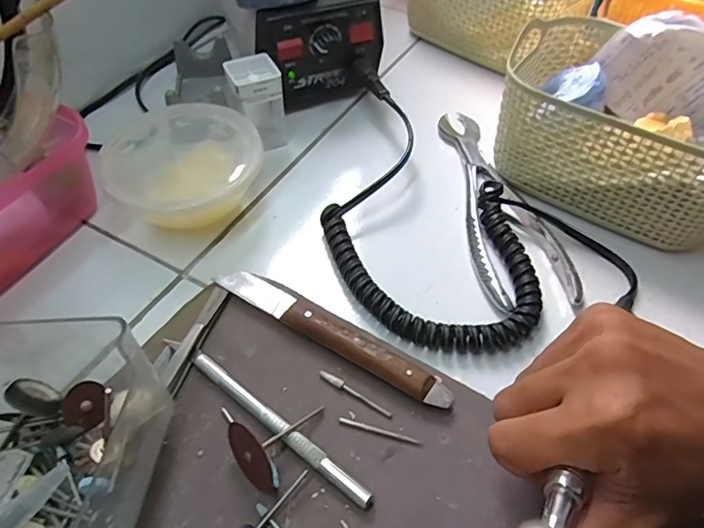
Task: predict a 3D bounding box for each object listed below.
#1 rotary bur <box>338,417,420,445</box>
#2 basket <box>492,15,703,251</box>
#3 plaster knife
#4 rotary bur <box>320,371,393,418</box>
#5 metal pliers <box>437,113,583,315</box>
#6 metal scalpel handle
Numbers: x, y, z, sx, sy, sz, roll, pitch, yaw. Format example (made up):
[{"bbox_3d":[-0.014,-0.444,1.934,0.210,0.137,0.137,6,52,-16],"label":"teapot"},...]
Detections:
[{"bbox_3d":[0.014,0.083,0.253,0.041,0.004,0.004,14,52,10],"label":"rotary bur"},{"bbox_3d":[0.186,-0.091,0.344,0.163,0.090,0.114,30,56,21],"label":"basket"},{"bbox_3d":[-0.012,0.037,0.284,0.149,0.014,0.023,27,55,19],"label":"plaster knife"},{"bbox_3d":[0.002,0.067,0.265,0.044,0.004,0.005,27,55,19],"label":"rotary bur"},{"bbox_3d":[0.095,-0.049,0.357,0.058,0.012,0.193,-8,52,-8],"label":"metal pliers"},{"bbox_3d":[-0.046,0.075,0.257,0.137,0.006,0.008,32,57,22],"label":"metal scalpel handle"}]

